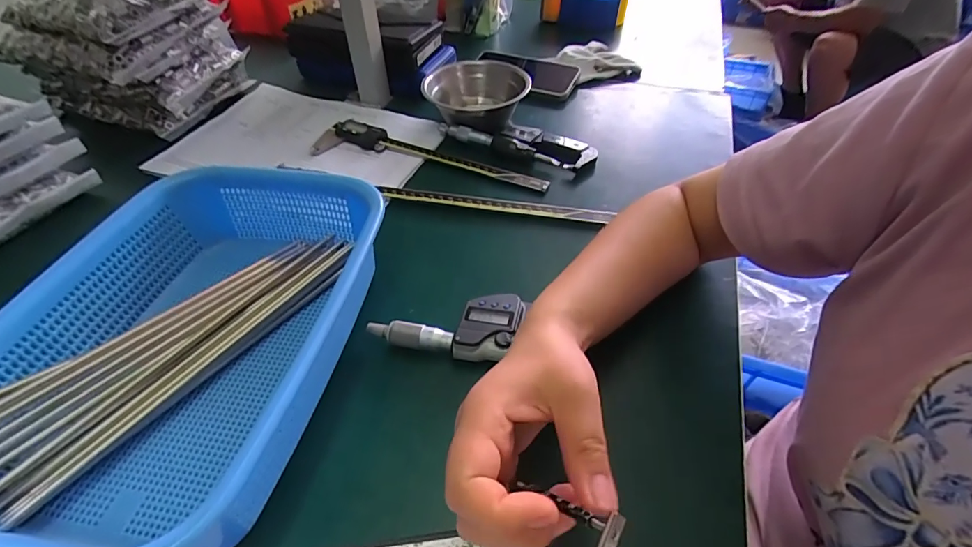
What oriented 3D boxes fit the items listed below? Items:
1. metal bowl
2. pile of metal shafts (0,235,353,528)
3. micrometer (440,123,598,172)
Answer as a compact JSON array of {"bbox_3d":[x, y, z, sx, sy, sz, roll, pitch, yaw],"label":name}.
[{"bbox_3d":[-0.012,-0.219,0.575,0.123,0.057,0.123,0,46,0],"label":"metal bowl"},{"bbox_3d":[-0.214,0.048,0.308,0.059,0.062,0.292,25,49,22],"label":"pile of metal shafts"},{"bbox_3d":[0.035,-0.155,0.534,0.185,0.021,0.052,18,49,17],"label":"micrometer"}]

